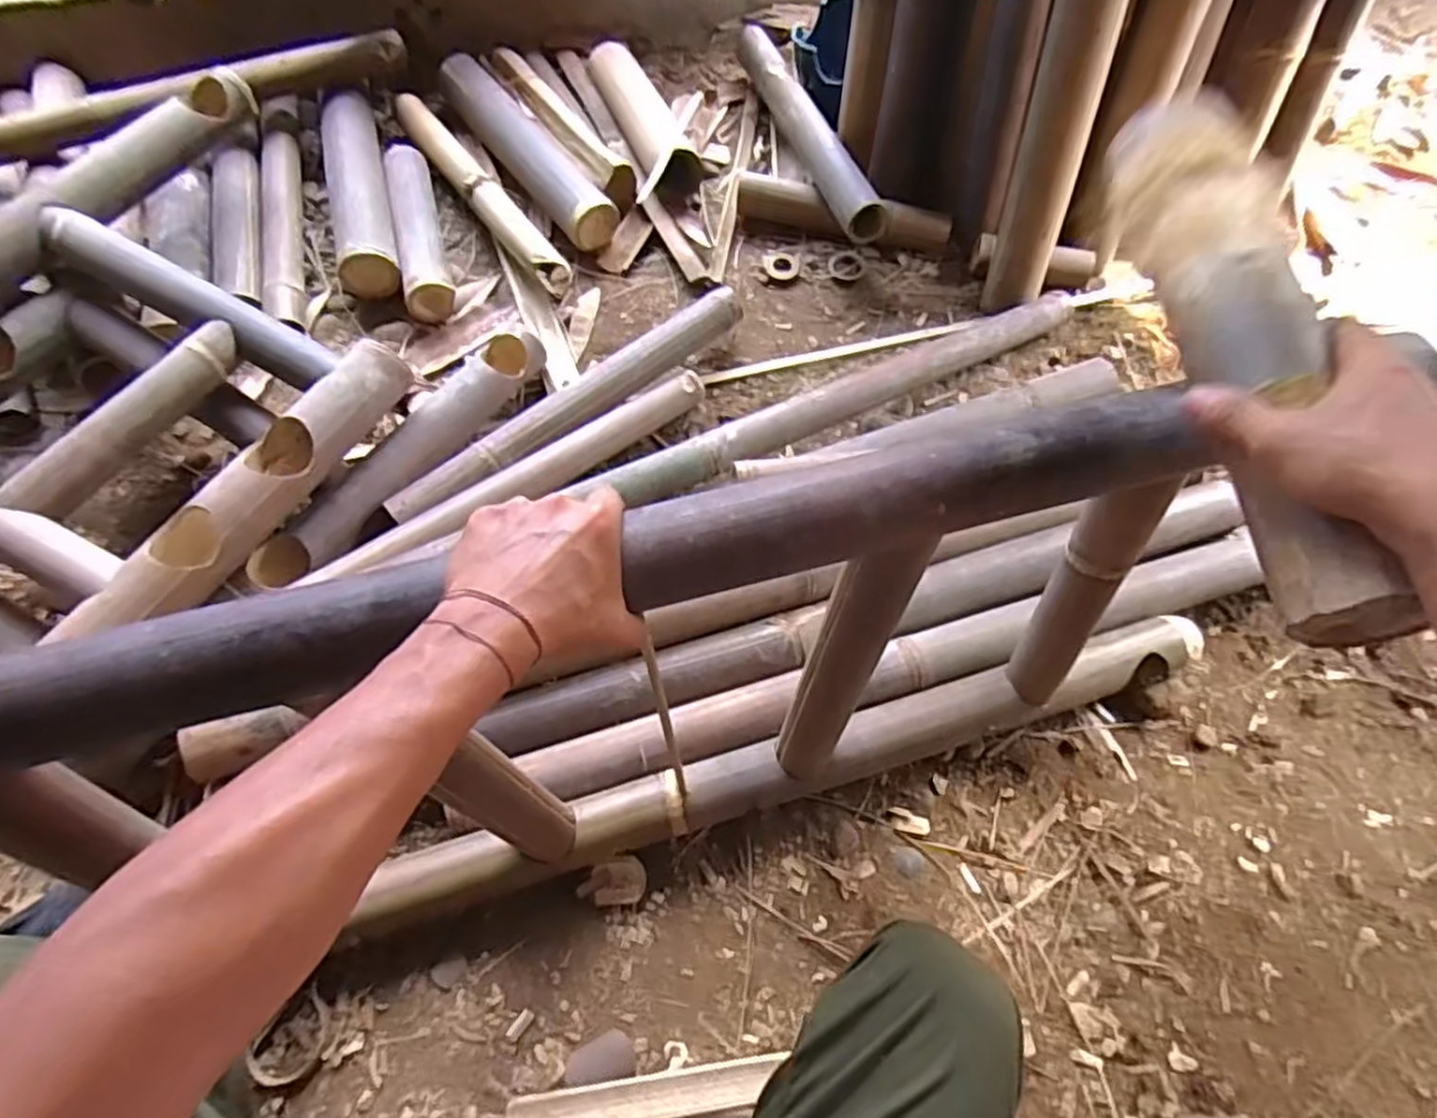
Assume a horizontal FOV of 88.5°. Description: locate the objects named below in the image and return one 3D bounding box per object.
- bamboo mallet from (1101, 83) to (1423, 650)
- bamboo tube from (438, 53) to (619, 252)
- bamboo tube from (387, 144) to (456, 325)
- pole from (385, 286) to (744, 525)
[{"bbox_3d":[0.282,-0.120,0.404,0.059,0.055,0.342,2,65,0],"label":"bamboo mallet"},{"bbox_3d":[-0.322,-0.672,1.213,0.085,0.080,0.464,-33,67,-18],"label":"bamboo tube"},{"bbox_3d":[-0.462,-0.507,1.139,0.070,0.070,0.349,-15,62,-9],"label":"bamboo tube"},{"bbox_3d":[-0.183,-0.212,0.959,0.542,0.046,0.066,-39,69,-20],"label":"pole"}]

